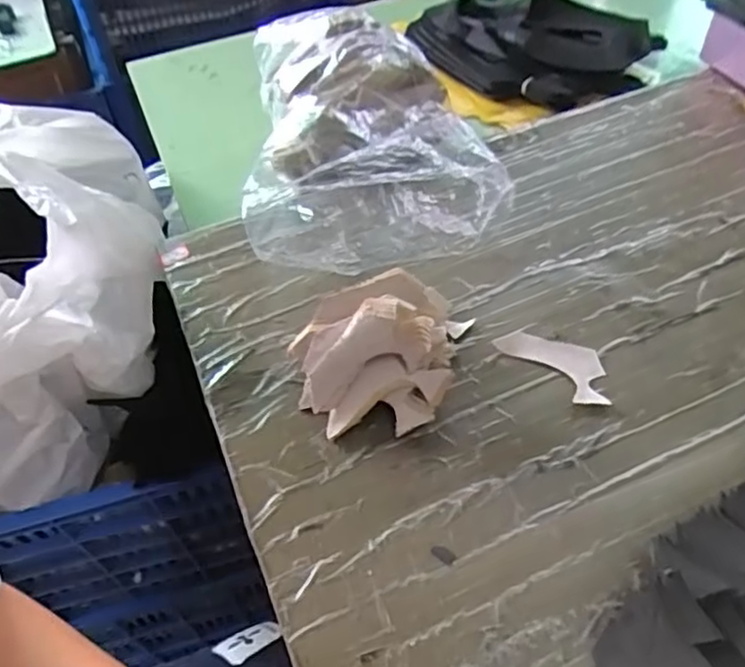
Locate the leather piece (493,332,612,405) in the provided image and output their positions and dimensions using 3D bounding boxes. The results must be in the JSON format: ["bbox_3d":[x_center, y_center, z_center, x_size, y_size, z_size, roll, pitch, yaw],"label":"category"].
[{"bbox_3d":[0.151,0.022,0.519,0.048,0.004,0.094,-38,58,-24],"label":"leather piece"}]

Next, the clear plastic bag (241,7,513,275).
[{"bbox_3d":[-0.016,-0.235,0.679,0.232,0.099,0.369,-9,50,-3],"label":"clear plastic bag"}]

